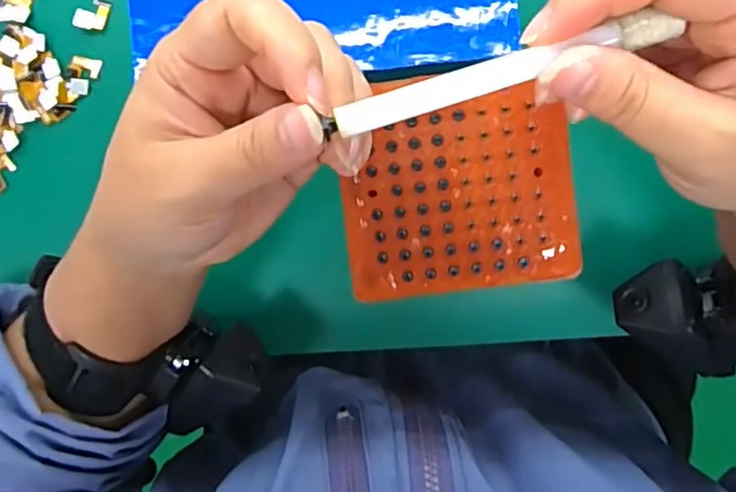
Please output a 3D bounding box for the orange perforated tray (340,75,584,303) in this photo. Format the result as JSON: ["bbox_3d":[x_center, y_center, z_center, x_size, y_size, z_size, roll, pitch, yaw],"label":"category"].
[{"bbox_3d":[0.036,-0.023,0.236,0.089,0.004,0.082,-6,96,5],"label":"orange perforated tray"}]

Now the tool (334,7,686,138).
[{"bbox_3d":[0.039,-0.048,0.169,0.094,0.004,0.009,-18,94,-3],"label":"tool"}]

